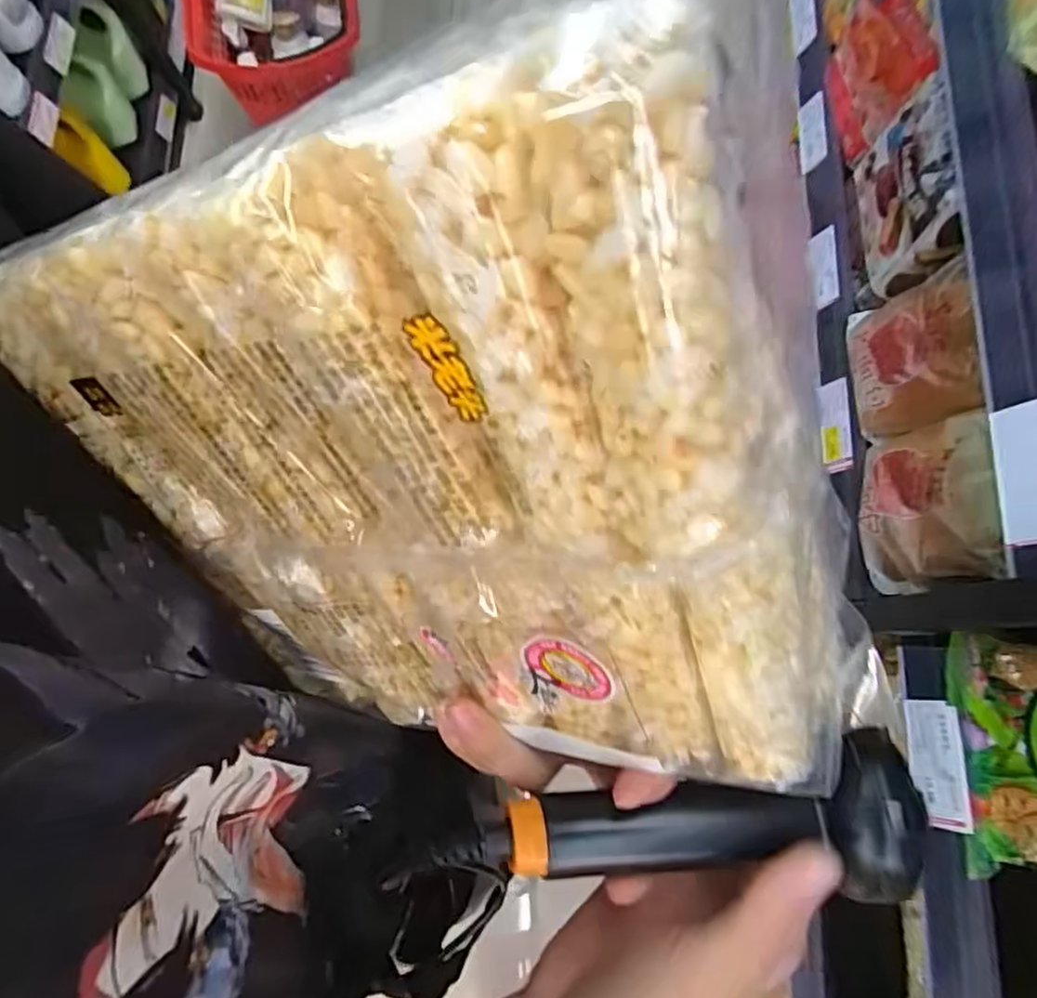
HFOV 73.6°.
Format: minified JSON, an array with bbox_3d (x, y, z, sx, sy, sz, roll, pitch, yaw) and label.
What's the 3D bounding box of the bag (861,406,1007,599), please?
[{"bbox_3d":[0.354,0.001,0.615,0.048,0.181,0.149,-2,77,0],"label":"bag"}]

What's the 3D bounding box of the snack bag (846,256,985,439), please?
[{"bbox_3d":[0.362,-0.136,0.648,0.042,0.152,0.143,-8,77,-1],"label":"snack bag"}]

